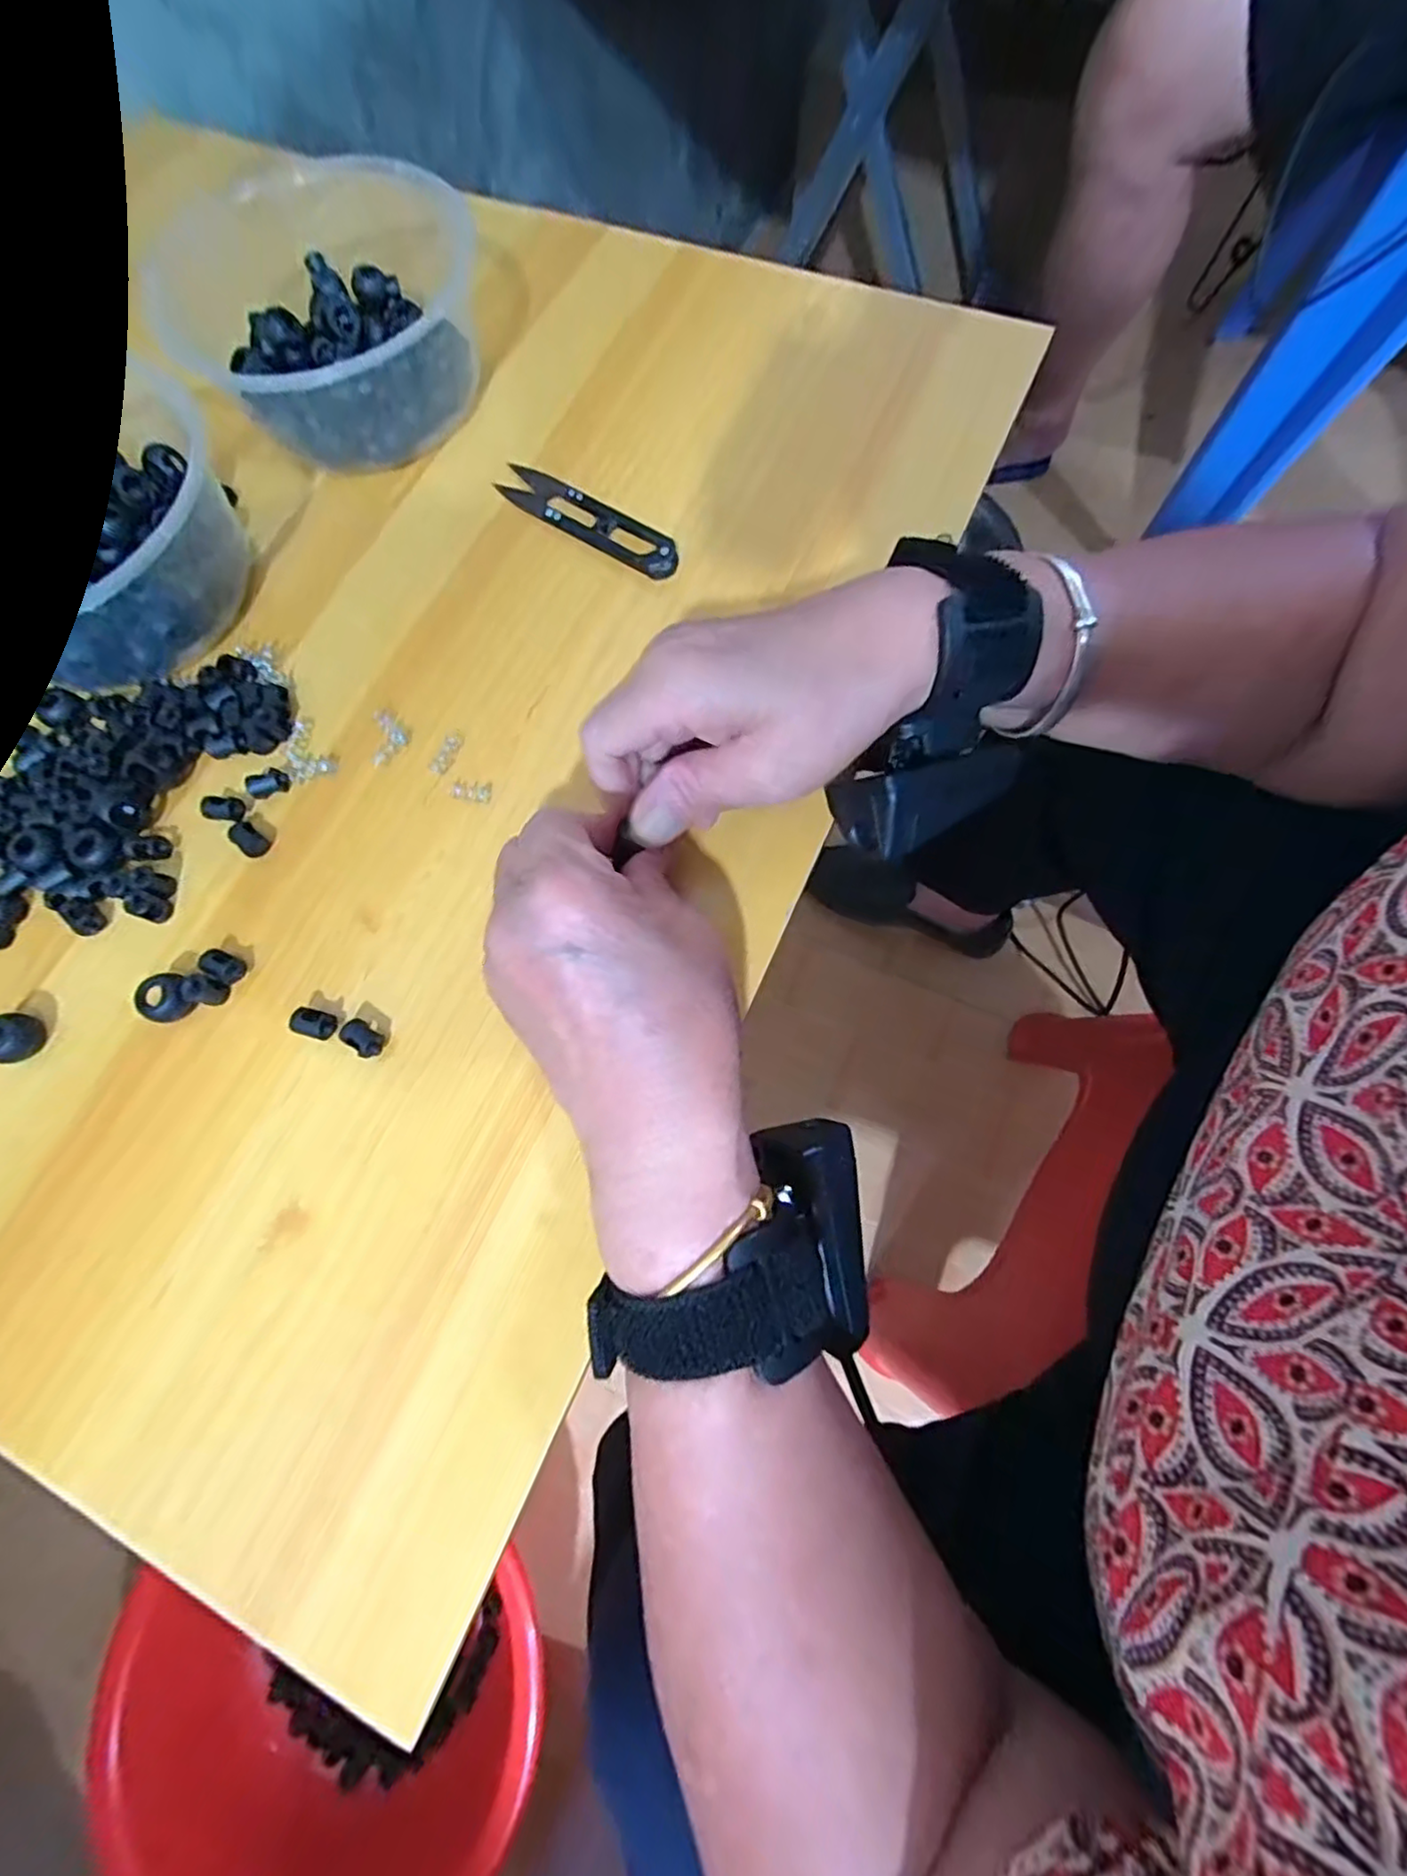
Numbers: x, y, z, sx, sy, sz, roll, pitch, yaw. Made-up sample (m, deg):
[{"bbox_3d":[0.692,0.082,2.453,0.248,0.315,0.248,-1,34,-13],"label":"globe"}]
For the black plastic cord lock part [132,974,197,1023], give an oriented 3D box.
[{"bbox_3d":[-0.192,0.021,0.236,0.016,0.013,0.016,-1,72,3],"label":"black plastic cord lock part"}]

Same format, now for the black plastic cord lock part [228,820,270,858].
[{"bbox_3d":[-0.177,-0.039,0.255,0.015,0.008,0.009,41,79,14],"label":"black plastic cord lock part"}]

